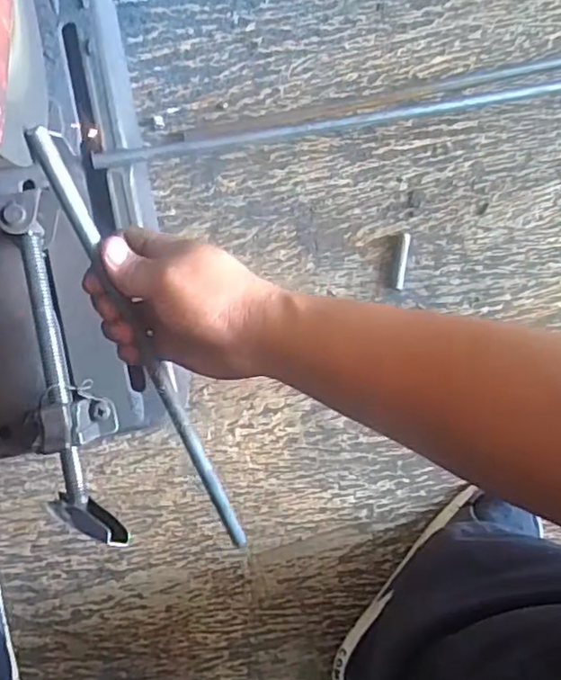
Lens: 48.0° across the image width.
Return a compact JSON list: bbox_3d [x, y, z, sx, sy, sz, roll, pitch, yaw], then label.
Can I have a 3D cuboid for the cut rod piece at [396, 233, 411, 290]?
[{"bbox_3d":[0.125,-0.080,0.642,0.009,0.007,0.058,8,88,-6],"label":"cut rod piece"}]

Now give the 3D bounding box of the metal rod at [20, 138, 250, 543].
[{"bbox_3d":[-0.082,0.026,0.426,0.014,0.010,0.343,-23,121,-6],"label":"metal rod"}]

